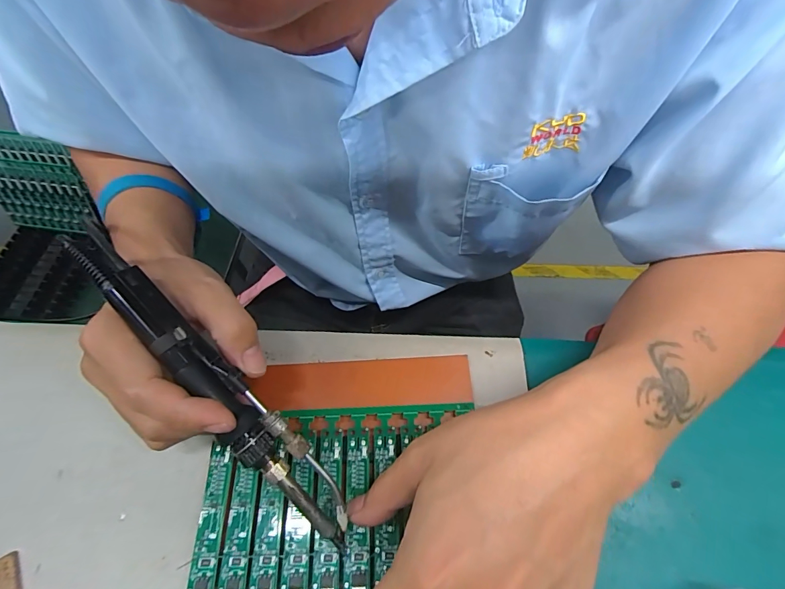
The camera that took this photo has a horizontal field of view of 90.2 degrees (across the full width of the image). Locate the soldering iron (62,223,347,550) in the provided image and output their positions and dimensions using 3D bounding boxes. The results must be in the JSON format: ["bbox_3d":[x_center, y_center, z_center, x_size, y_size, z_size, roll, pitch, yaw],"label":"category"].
[{"bbox_3d":[-0.098,0.047,0.215,0.027,0.035,0.214,-42,95,-18],"label":"soldering iron"}]

